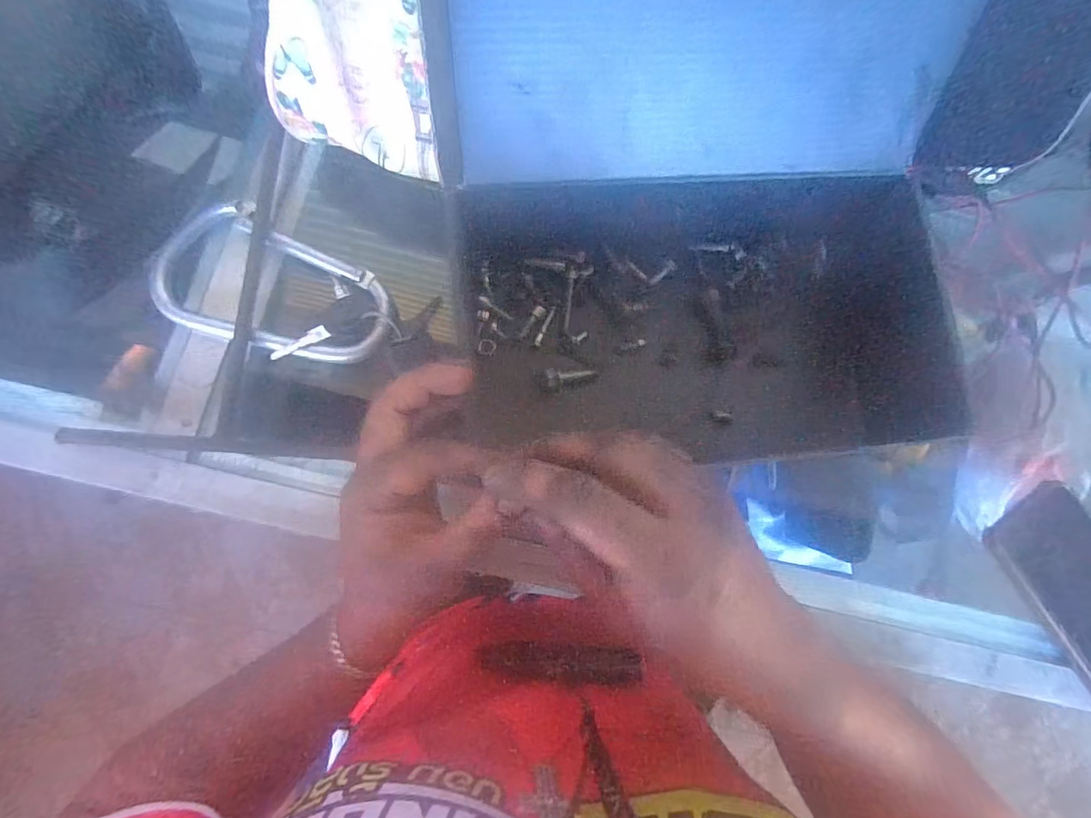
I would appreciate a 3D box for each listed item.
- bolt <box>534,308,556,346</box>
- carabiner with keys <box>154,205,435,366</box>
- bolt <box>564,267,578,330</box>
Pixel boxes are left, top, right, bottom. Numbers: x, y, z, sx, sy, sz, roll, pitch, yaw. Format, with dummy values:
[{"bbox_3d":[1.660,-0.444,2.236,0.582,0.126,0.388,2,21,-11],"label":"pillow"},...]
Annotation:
[{"bbox_3d":[0.000,-0.058,0.345,0.005,0.004,0.030,23,79,-3],"label":"bolt"},{"bbox_3d":[-0.168,-0.073,0.328,0.175,0.020,0.085,24,79,-3],"label":"carabiner with keys"},{"bbox_3d":[0.016,-0.077,0.351,0.007,0.004,0.044,9,80,-5],"label":"bolt"}]

